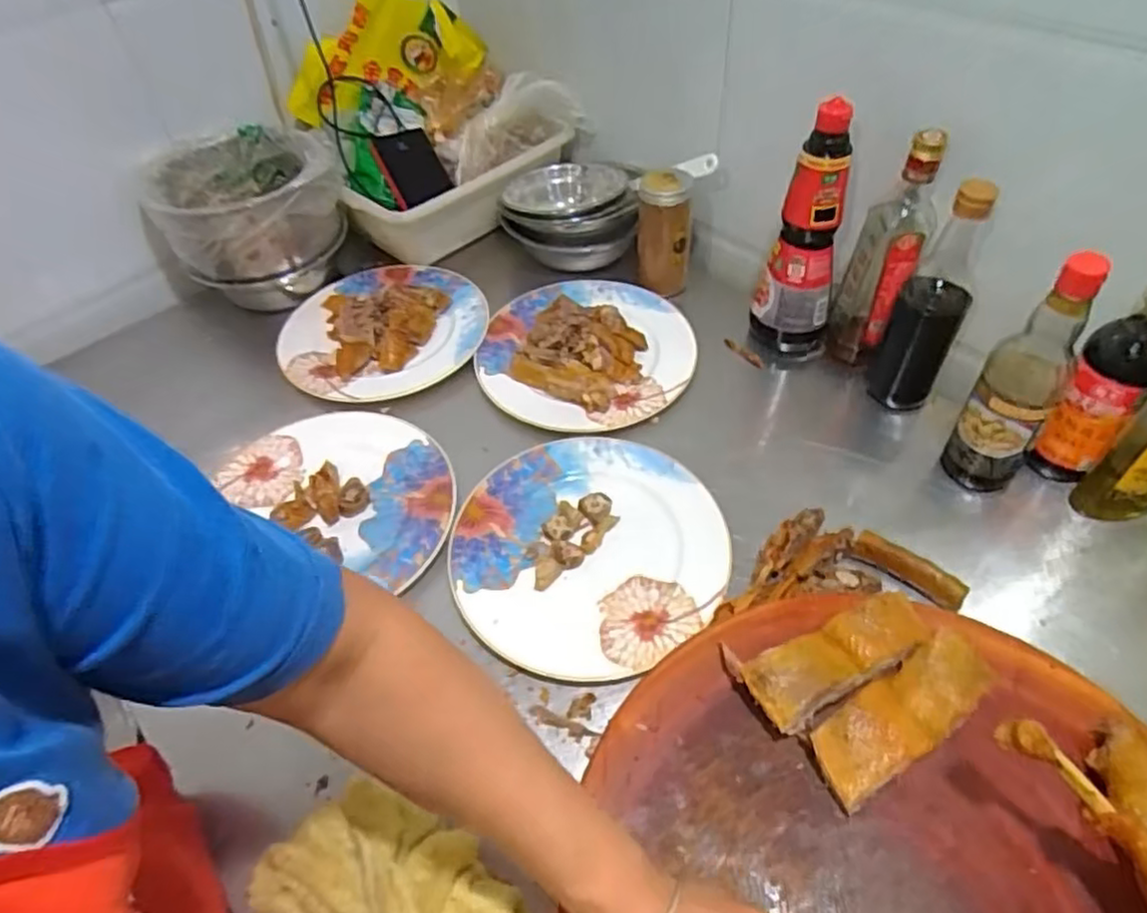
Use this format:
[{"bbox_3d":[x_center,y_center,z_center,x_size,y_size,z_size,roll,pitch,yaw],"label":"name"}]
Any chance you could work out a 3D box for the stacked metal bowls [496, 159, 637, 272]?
[{"bbox_3d":[-0.006,-0.328,0.937,0.177,0.085,0.155,0,50,4],"label":"stacked metal bowls"}]

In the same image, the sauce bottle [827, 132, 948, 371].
[{"bbox_3d":[0.311,-0.199,0.698,0.067,0.237,0.053,17,54,18],"label":"sauce bottle"}]

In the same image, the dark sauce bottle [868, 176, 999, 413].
[{"bbox_3d":[0.351,-0.151,0.678,0.064,0.241,0.064,20,54,20],"label":"dark sauce bottle"}]

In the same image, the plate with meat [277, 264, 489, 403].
[{"bbox_3d":[-0.238,-0.166,0.861,0.250,0.029,0.242,-2,50,3],"label":"plate with meat"}]

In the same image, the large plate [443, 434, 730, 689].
[{"bbox_3d":[0.016,0.083,0.650,0.244,0.021,0.251,-2,50,3],"label":"large plate"}]

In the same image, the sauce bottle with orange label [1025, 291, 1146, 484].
[{"bbox_3d":[0.463,-0.067,0.597,0.061,0.240,0.054,35,61,29],"label":"sauce bottle with orange label"}]

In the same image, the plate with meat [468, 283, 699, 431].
[{"bbox_3d":[0.014,-0.136,0.810,0.244,0.038,0.243,-2,50,3],"label":"plate with meat"}]

